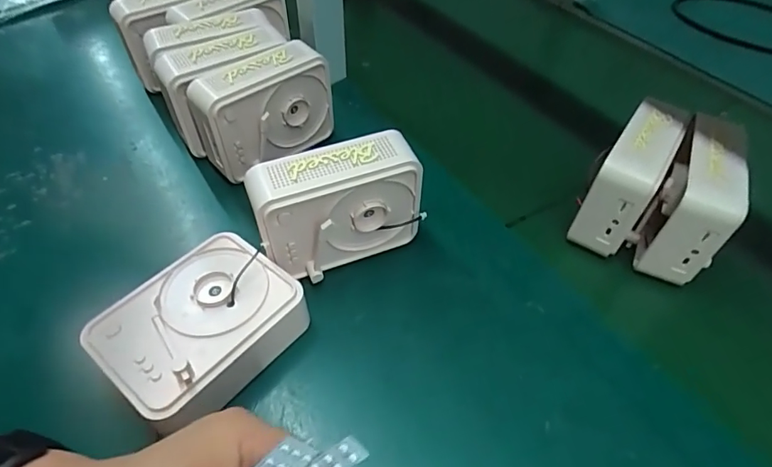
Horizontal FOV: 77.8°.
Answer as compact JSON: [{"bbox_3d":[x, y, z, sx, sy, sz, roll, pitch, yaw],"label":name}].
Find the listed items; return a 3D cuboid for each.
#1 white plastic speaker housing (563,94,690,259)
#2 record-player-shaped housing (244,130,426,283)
[{"bbox_3d":[0.217,-0.045,0.424,0.049,0.102,0.116,31,55,23],"label":"white plastic speaker housing"},{"bbox_3d":[-0.038,-0.017,0.371,0.128,0.093,0.047,-16,51,-15],"label":"record-player-shaped housing"}]

